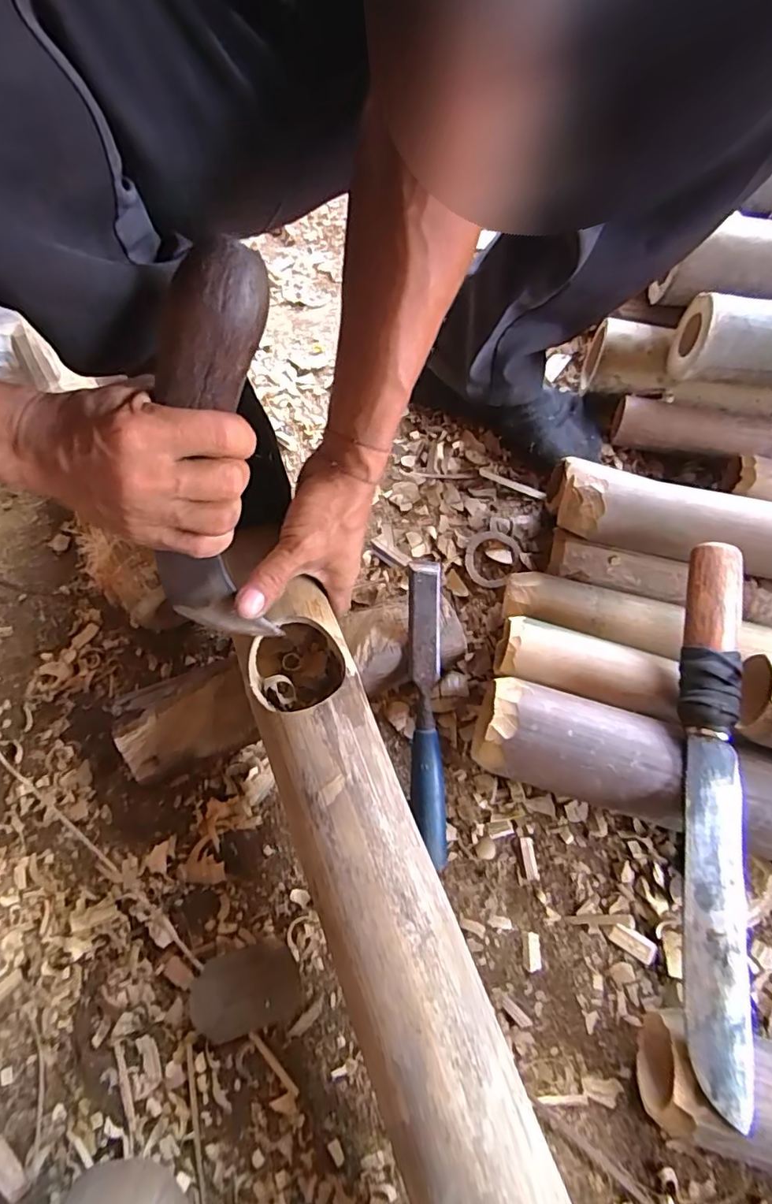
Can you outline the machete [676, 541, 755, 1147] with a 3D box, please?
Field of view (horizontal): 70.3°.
[{"bbox_3d":[0.215,0.123,0.355,0.038,0.044,0.338,8,67,3],"label":"machete"}]

